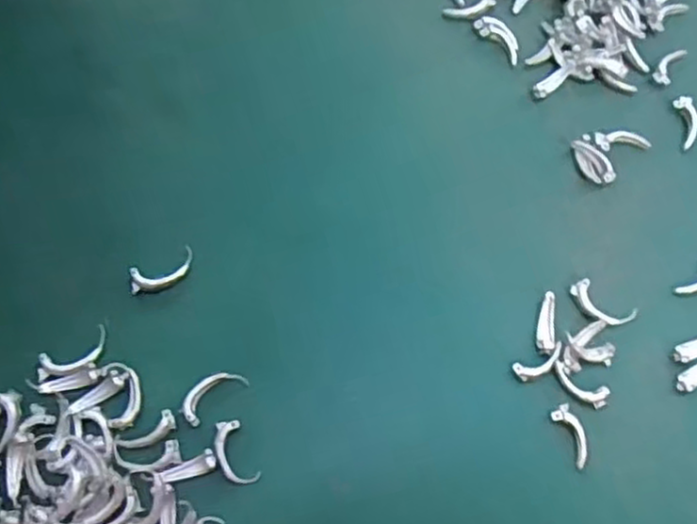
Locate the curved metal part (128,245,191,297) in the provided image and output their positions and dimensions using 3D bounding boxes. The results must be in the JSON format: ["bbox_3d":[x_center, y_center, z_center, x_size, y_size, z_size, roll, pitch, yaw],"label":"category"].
[{"bbox_3d":[-0.065,0.003,0.252,0.024,0.004,0.011,-23,73,-8],"label":"curved metal part"}]

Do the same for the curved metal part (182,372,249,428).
[{"bbox_3d":[-0.045,0.043,0.238,0.023,0.004,0.011,-34,75,-11],"label":"curved metal part"}]

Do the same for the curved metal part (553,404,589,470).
[{"bbox_3d":[0.073,0.056,0.235,0.007,0.004,0.020,-24,73,-8],"label":"curved metal part"}]

